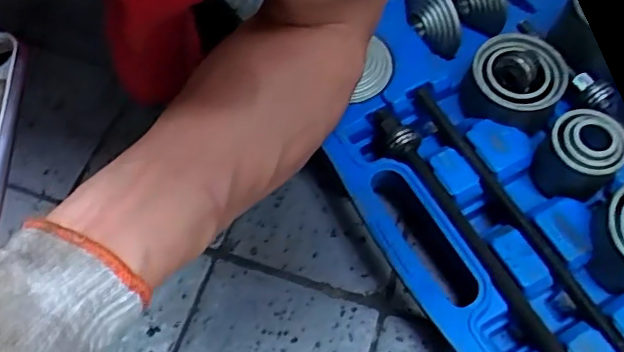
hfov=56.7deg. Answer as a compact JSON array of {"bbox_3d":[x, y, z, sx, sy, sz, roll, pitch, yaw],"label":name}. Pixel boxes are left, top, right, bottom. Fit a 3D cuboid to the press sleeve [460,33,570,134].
[{"bbox_3d":[0.184,-0.085,0.529,0.082,0.057,0.082,0,63,0],"label":"press sleeve"}]

